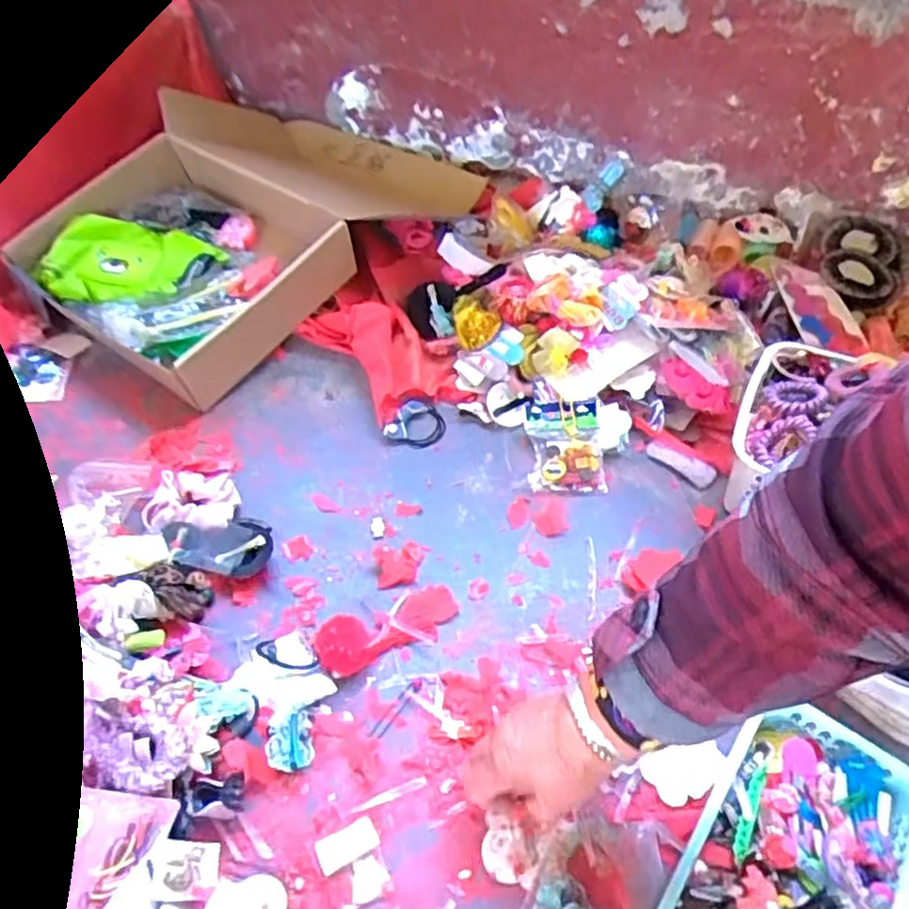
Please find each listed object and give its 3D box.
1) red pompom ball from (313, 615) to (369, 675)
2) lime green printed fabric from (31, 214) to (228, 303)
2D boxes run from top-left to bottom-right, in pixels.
[{"bbox_3d":[-0.093,0.158,0.572,0.042,0.041,0.048,-1,50,-4],"label":"red pompom ball"},{"bbox_3d":[-0.400,-0.235,0.820,0.194,0.029,0.123,16,51,10],"label":"lime green printed fabric"}]

